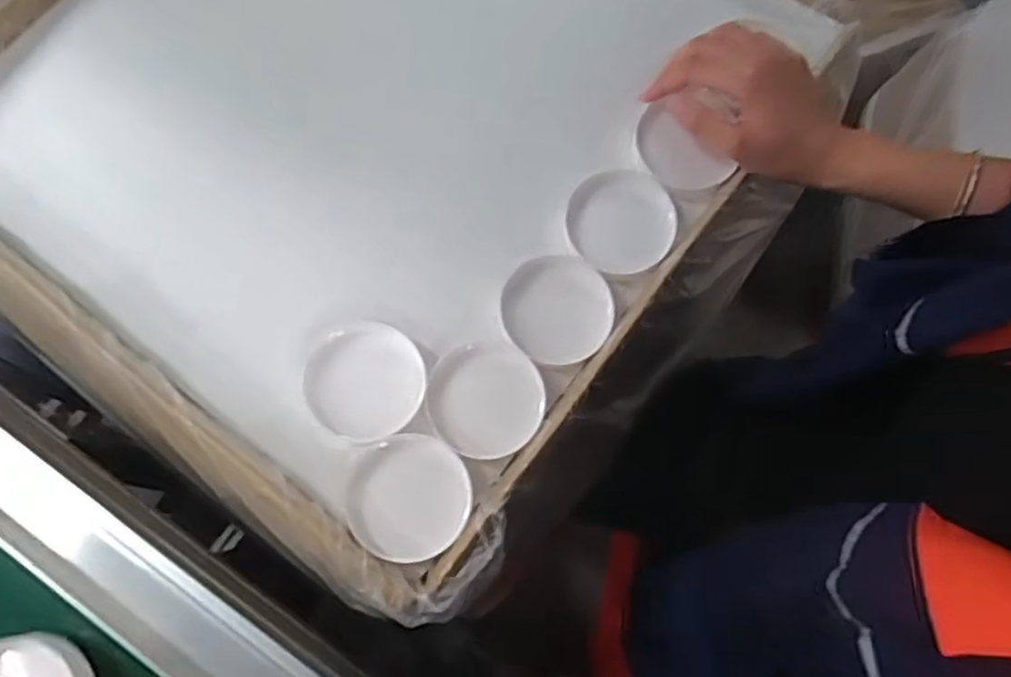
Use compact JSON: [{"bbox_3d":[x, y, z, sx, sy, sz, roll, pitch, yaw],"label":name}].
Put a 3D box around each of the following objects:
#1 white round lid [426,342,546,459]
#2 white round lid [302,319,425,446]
[{"bbox_3d":[-0.012,0.039,0.462,0.073,0.019,0.077,0,72,1],"label":"white round lid"},{"bbox_3d":[-0.092,0.026,0.459,0.077,0.006,0.079,0,72,1],"label":"white round lid"}]

